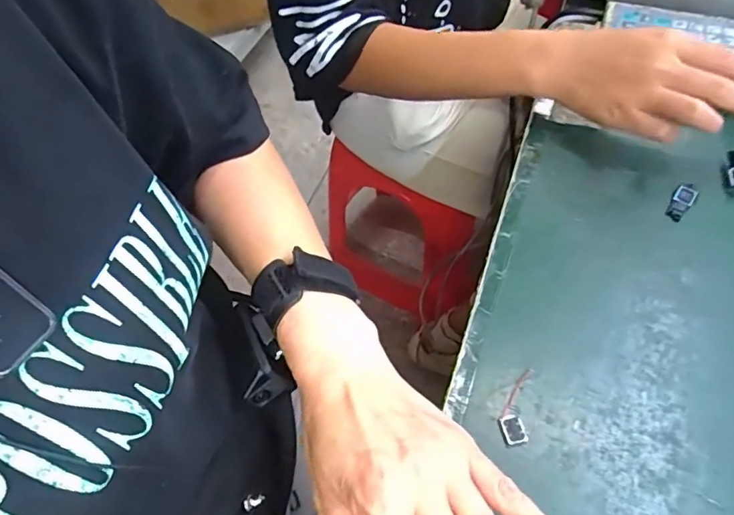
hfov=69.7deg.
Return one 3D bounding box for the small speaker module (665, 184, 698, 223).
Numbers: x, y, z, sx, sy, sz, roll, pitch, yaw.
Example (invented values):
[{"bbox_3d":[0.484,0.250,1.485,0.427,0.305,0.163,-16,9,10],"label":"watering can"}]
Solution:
[{"bbox_3d":[0.242,-0.044,0.404,0.015,0.004,0.038,33,63,23],"label":"small speaker module"}]

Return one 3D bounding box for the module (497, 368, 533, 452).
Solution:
[{"bbox_3d":[0.090,0.090,0.319,0.017,0.004,0.049,10,56,10],"label":"module"}]

